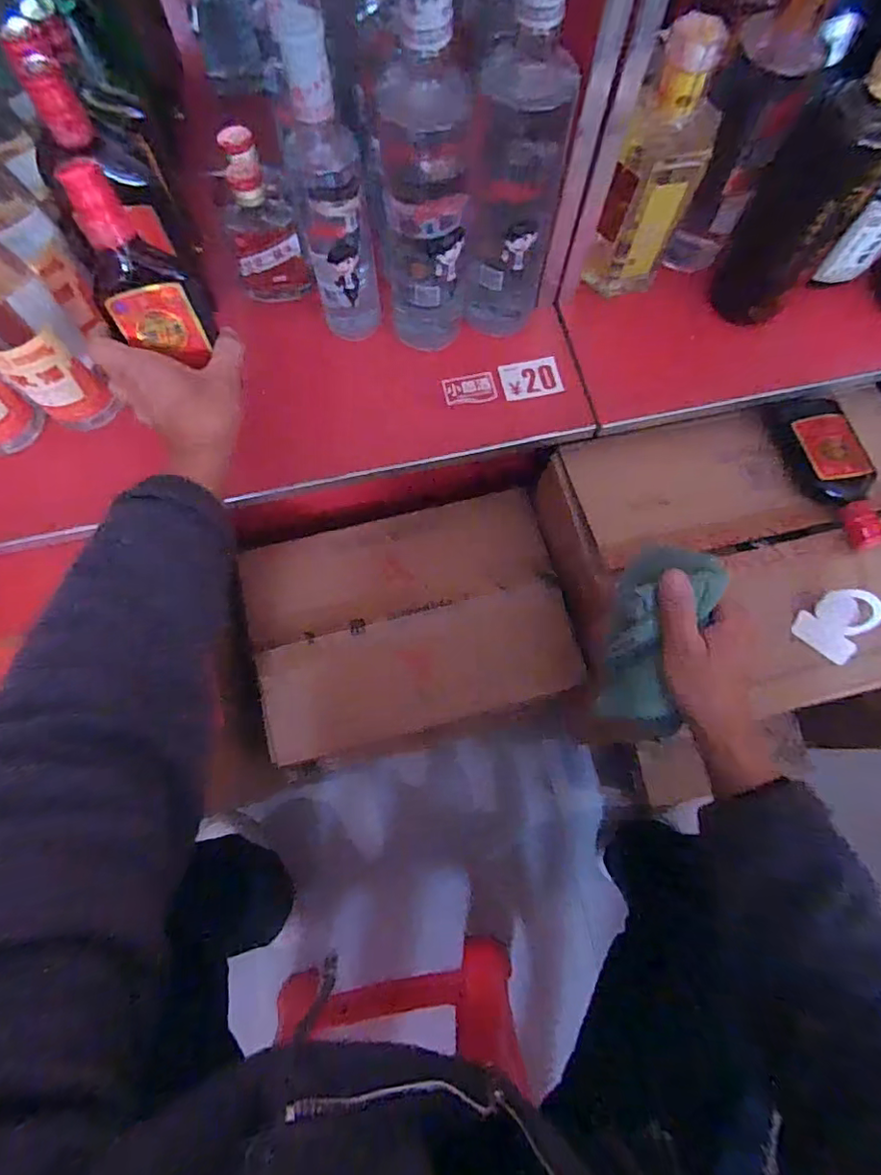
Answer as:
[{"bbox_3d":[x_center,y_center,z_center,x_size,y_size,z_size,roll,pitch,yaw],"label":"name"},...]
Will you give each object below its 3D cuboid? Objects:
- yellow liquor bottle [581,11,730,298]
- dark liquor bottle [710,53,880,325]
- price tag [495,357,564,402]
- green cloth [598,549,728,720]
[{"bbox_3d":[0.182,-0.361,0.478,0.089,0.200,0.056,-13,64,-5],"label":"yellow liquor bottle"},{"bbox_3d":[0.308,-0.330,0.447,0.093,0.234,0.075,38,77,9],"label":"dark liquor bottle"},{"bbox_3d":[0.087,-0.202,0.535,0.056,0.005,0.041,-10,75,2],"label":"price tag"},{"bbox_3d":[0.151,0.036,0.396,0.058,0.040,0.132,16,101,4],"label":"green cloth"}]

